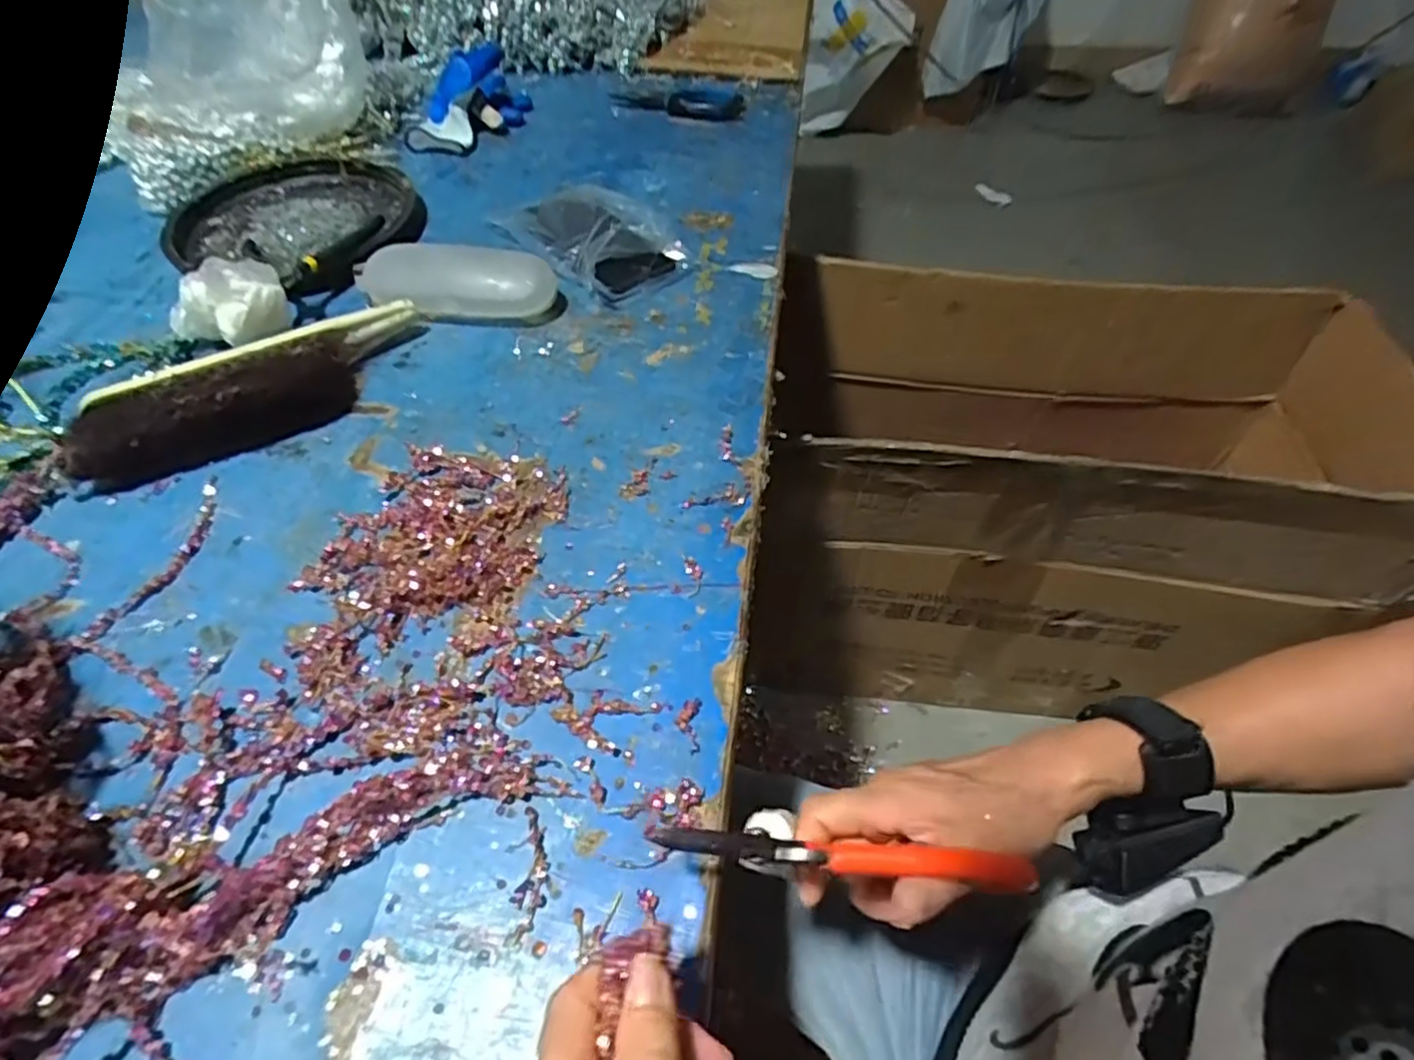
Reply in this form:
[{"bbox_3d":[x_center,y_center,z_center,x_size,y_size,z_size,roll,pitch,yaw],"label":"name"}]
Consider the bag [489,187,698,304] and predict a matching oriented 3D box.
[{"bbox_3d":[-0.105,-0.279,0.641,0.101,0.045,0.187,-36,61,-25],"label":"bag"}]

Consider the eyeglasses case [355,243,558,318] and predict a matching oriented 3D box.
[{"bbox_3d":[-0.214,-0.203,0.580,0.166,0.046,0.046,3,52,2],"label":"eyeglasses case"}]

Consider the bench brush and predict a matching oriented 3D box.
[{"bbox_3d":[-0.324,-0.106,0.507,0.248,0.045,0.081,-31,58,-22],"label":"bench brush"}]

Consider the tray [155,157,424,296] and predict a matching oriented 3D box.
[{"bbox_3d":[-0.401,-0.304,0.671,0.209,0.029,0.229,1,52,1],"label":"tray"}]

